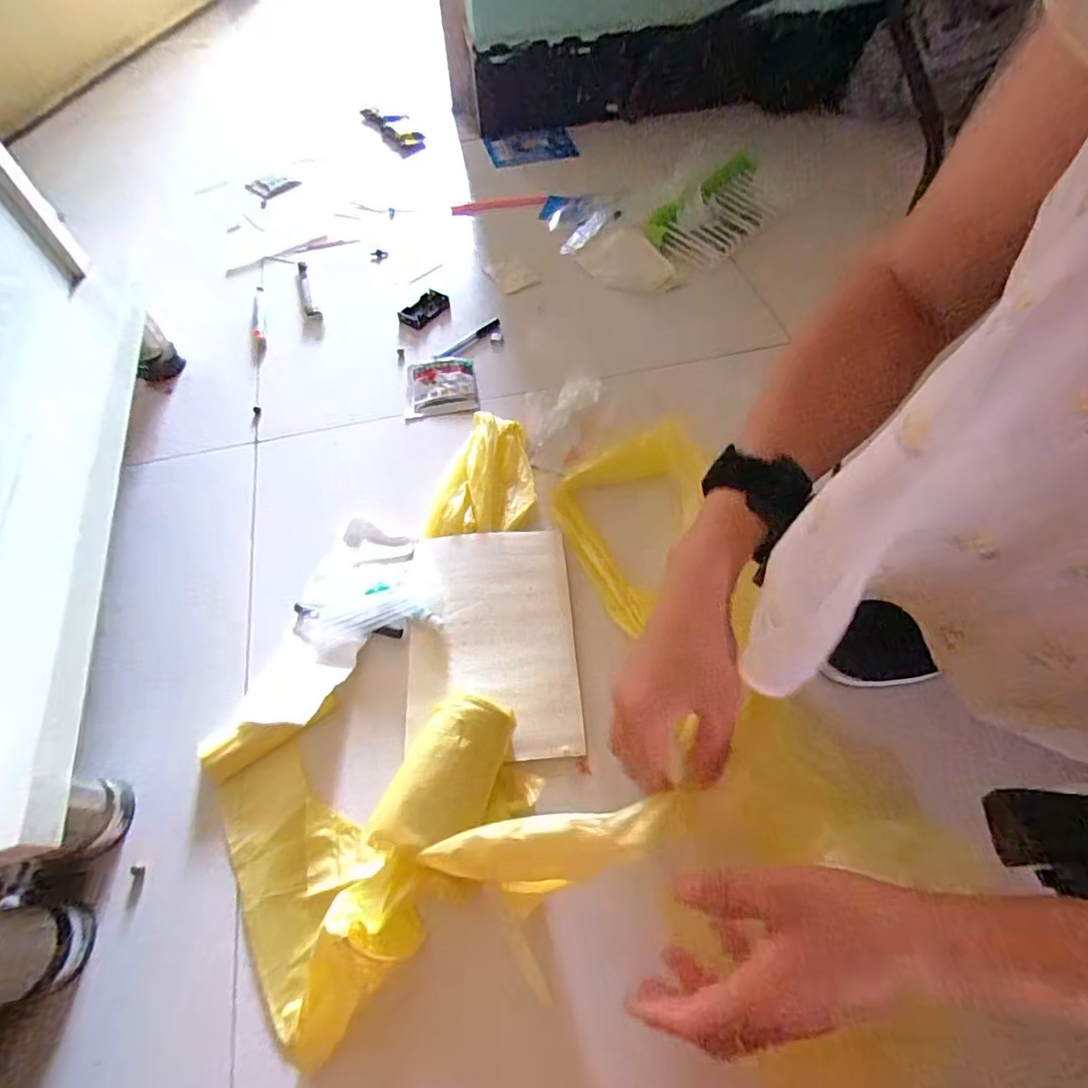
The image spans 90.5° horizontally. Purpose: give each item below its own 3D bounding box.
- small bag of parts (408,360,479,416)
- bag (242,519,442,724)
[{"bbox_3d":[-0.109,-0.172,0.577,0.071,0.016,0.071,-7,60,-5],"label":"small bag of parts"},{"bbox_3d":[-0.151,0.060,0.425,0.114,0.024,0.176,18,61,10],"label":"bag"}]

